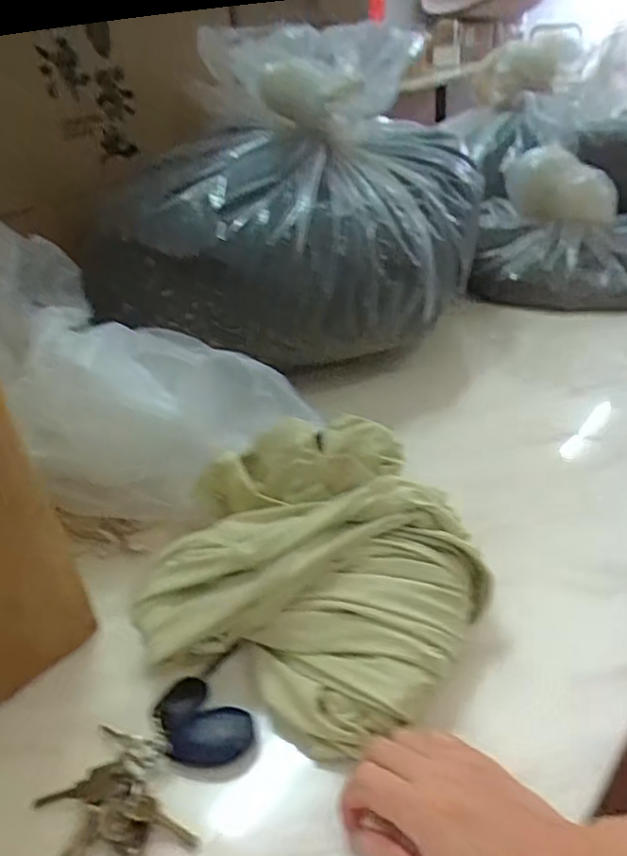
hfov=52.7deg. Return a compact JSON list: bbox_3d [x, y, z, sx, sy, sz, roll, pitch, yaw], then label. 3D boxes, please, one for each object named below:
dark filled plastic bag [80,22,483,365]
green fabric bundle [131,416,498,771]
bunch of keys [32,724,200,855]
[{"bbox_3d":[-0.011,-0.294,0.778,0.375,0.303,0.406,5,35,17],"label":"dark filled plastic bag"},{"bbox_3d":[-0.003,0.094,0.467,0.231,0.112,0.205,13,38,28],"label":"green fabric bundle"},{"bbox_3d":[-0.120,0.231,0.370,0.100,0.017,0.091,-5,33,3],"label":"bunch of keys"}]

